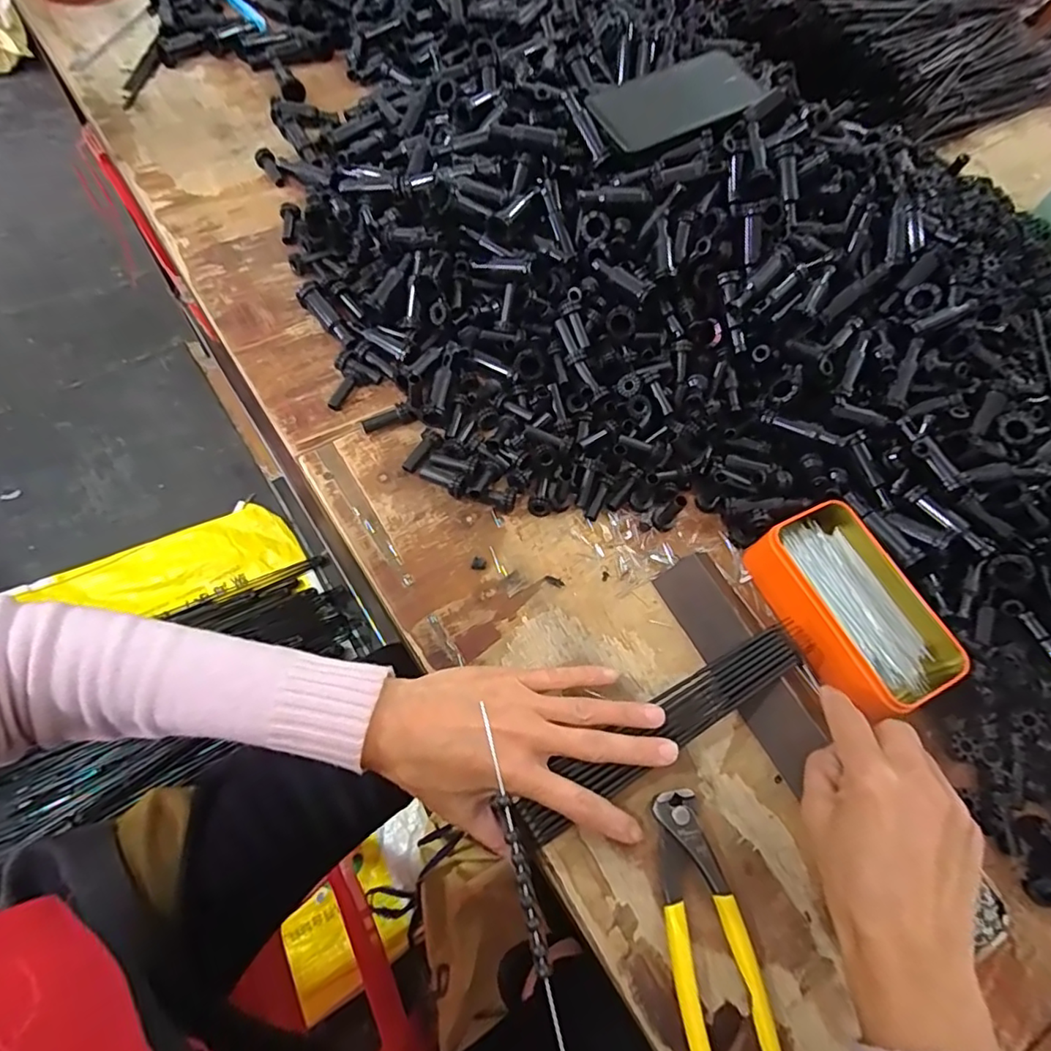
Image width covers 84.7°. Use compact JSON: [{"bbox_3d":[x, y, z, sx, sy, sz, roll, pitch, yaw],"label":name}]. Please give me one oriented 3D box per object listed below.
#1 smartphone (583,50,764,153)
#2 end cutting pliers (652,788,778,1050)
[{"bbox_3d":[0.139,-0.382,0.518,0.166,0.013,0.082,-27,71,-19],"label":"smartphone"},{"bbox_3d":[0.107,0.244,0.332,0.047,0.018,0.165,-5,66,-10],"label":"end cutting pliers"}]

